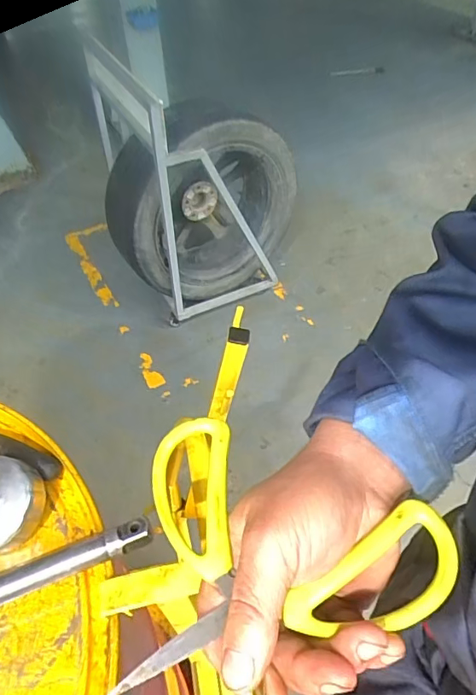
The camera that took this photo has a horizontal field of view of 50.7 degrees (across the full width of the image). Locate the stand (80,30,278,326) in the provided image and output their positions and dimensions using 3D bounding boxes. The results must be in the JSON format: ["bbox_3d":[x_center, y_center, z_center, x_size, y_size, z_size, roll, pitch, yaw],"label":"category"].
[{"bbox_3d":[-0.202,-0.631,1.819,0.402,0.830,0.730,-23,52,-18],"label":"stand"}]

